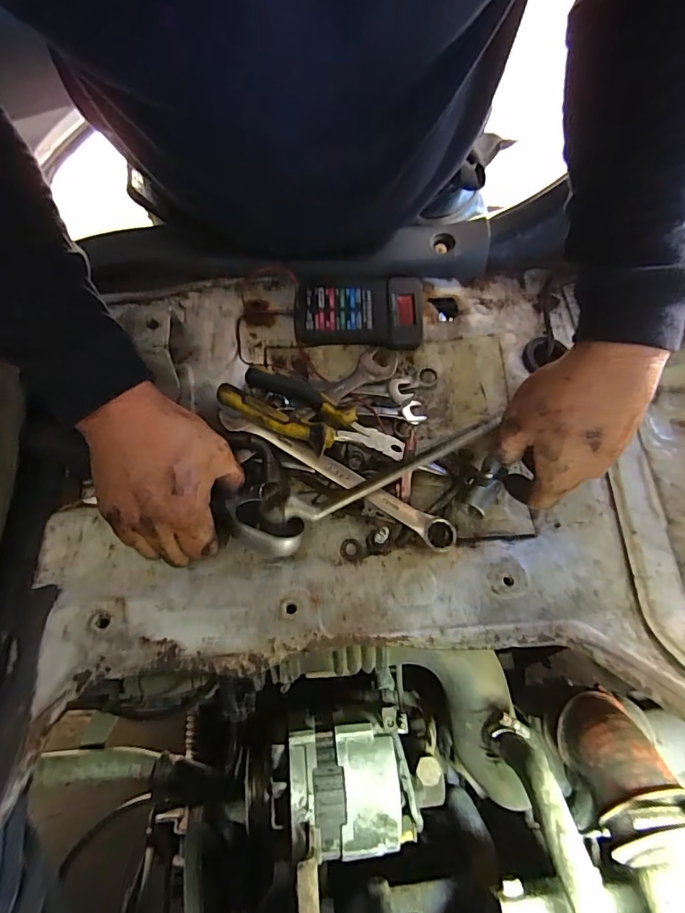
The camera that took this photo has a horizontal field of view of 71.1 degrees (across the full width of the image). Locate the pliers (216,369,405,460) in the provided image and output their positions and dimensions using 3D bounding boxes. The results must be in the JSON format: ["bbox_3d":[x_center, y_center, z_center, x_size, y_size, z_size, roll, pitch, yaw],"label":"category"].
[{"bbox_3d":[-0.022,-0.035,0.412,0.156,0.036,0.071,26,65,10],"label":"pliers"}]

